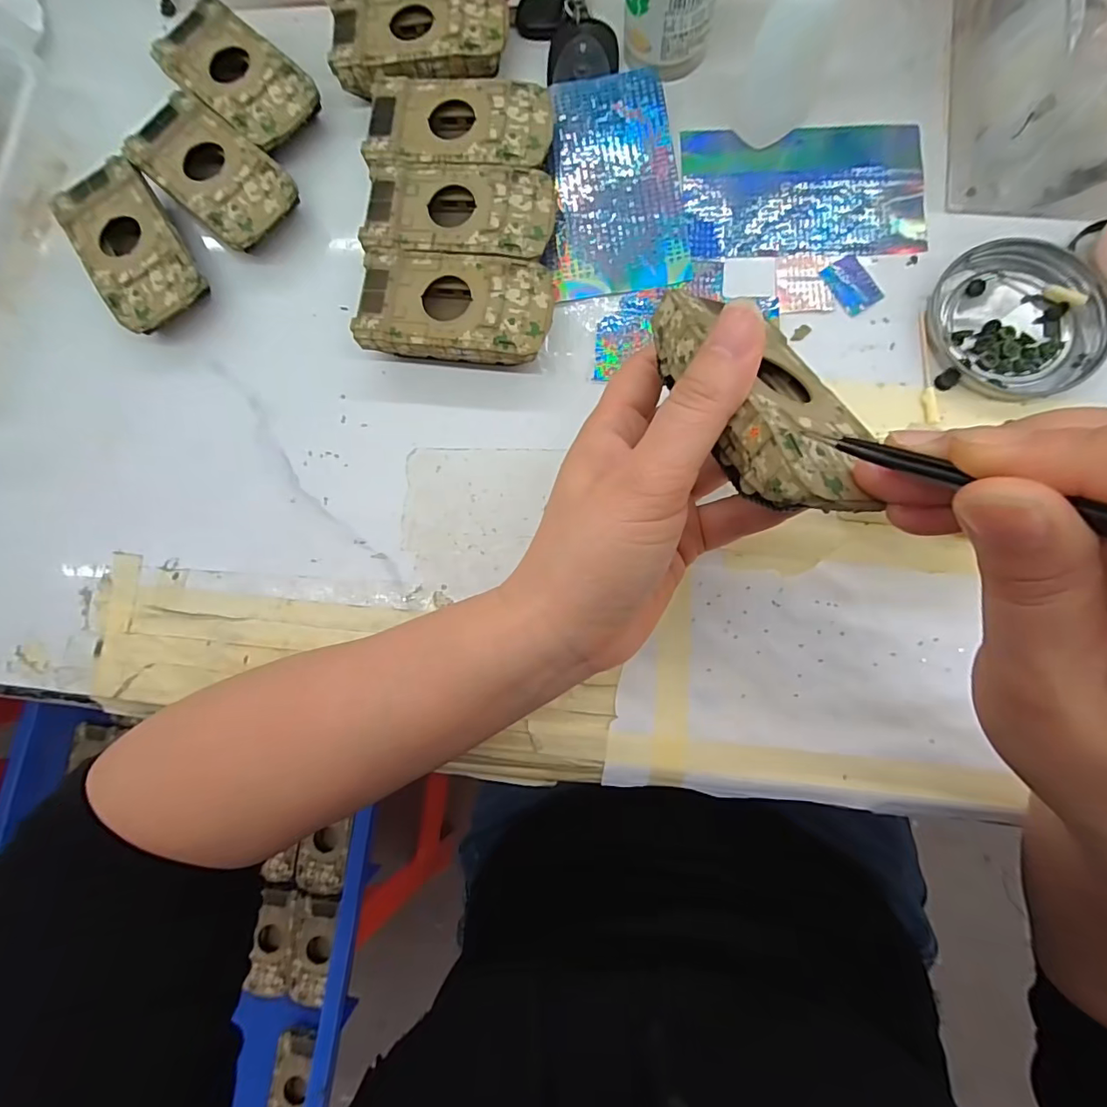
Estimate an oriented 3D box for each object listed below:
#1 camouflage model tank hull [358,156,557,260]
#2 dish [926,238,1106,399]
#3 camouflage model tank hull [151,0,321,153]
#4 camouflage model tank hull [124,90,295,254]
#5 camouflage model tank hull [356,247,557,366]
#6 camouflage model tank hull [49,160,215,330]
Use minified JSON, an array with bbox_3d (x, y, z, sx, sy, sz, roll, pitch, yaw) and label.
[{"bbox_3d":[-0.048,-0.176,0.271,0.096,0.023,0.052,5,83,6],"label":"camouflage model tank hull"},{"bbox_3d":[0.224,-0.114,0.247,0.076,0.007,0.074,-1,82,5],"label":"dish"},{"bbox_3d":[-0.179,-0.270,0.297,0.091,0.026,0.050,42,88,9],"label":"camouflage model tank hull"},{"bbox_3d":[-0.187,-0.210,0.290,0.092,0.028,0.050,41,88,9],"label":"camouflage model tank hull"},{"bbox_3d":[-0.049,-0.123,0.265,0.095,0.025,0.052,7,83,6],"label":"camouflage model tank hull"},{"bbox_3d":[-0.231,-0.167,0.287,0.049,0.029,0.093,-33,81,0],"label":"camouflage model tank hull"}]

